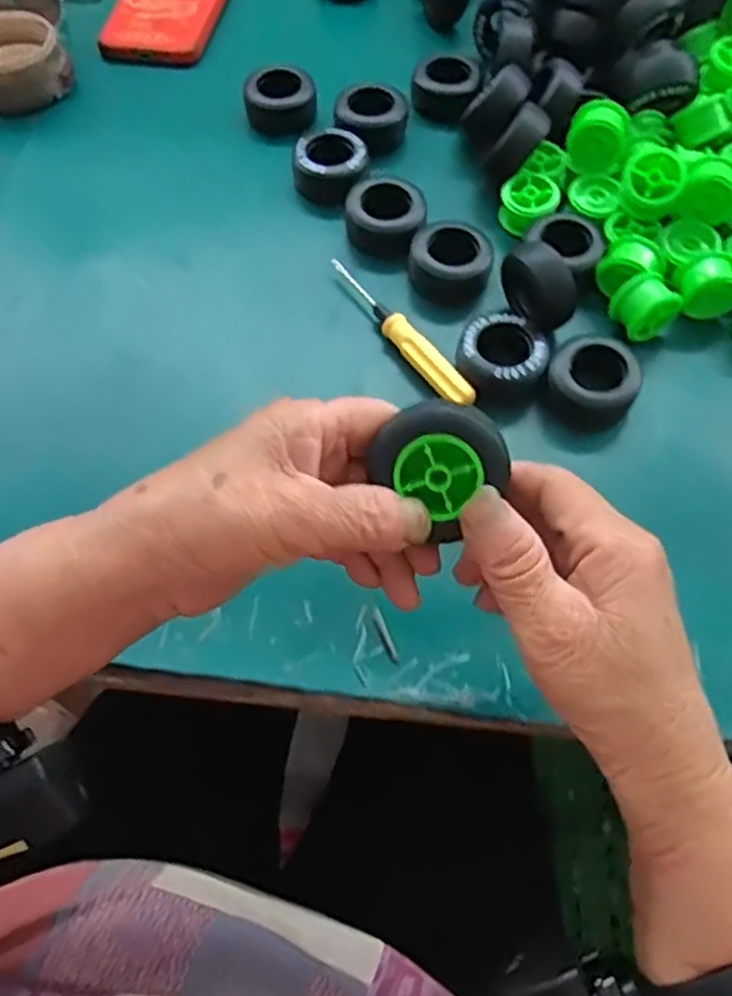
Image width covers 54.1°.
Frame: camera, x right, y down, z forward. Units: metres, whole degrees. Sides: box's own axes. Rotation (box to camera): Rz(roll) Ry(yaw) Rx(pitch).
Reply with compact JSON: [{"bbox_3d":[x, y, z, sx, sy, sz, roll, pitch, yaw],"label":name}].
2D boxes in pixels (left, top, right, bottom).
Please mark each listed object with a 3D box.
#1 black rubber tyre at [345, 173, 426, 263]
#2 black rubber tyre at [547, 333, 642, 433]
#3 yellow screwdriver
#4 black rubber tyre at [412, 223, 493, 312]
[{"bbox_3d":[0.012,-0.173,0.444,0.046,0.031,0.046,0,62,1],"label":"black rubber tyre"},{"bbox_3d":[0.123,-0.062,0.389,0.045,0.028,0.046,0,62,1],"label":"black rubber tyre"},{"bbox_3d":[0.018,-0.091,0.409,0.017,0.020,0.119,-34,67,-16],"label":"yellow screwdriver"},{"bbox_3d":[0.051,-0.142,0.429,0.043,0.026,0.040,40,70,19],"label":"black rubber tyre"}]

